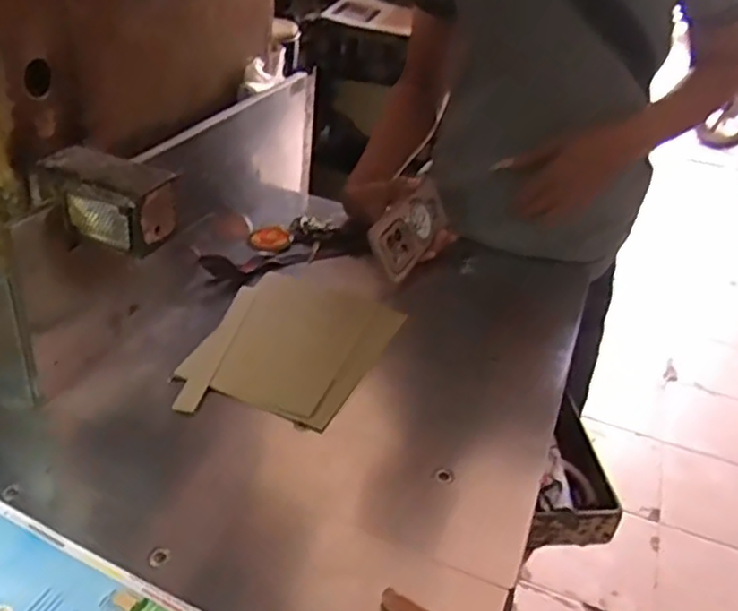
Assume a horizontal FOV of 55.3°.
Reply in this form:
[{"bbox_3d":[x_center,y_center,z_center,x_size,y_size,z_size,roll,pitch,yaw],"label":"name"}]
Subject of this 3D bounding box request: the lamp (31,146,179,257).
[{"bbox_3d":[-0.227,-0.092,0.606,0.104,0.062,0.064,15,35,12],"label":"lamp"}]

